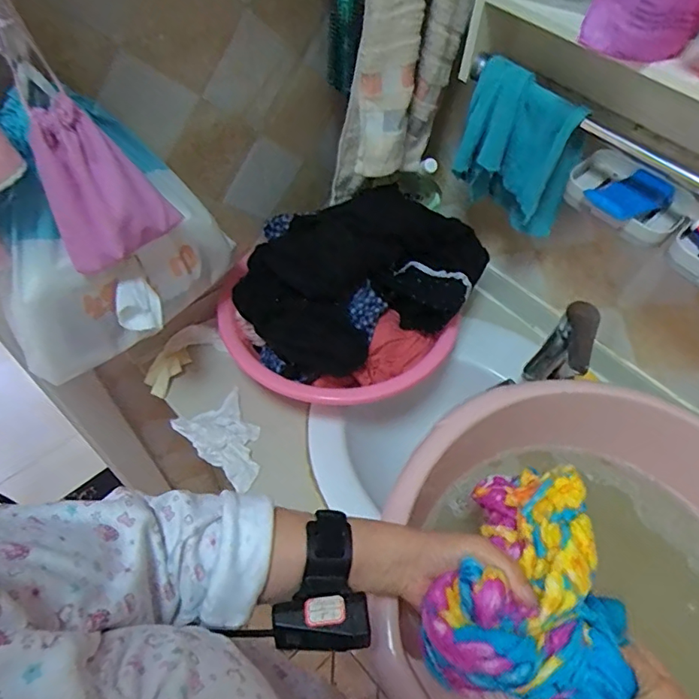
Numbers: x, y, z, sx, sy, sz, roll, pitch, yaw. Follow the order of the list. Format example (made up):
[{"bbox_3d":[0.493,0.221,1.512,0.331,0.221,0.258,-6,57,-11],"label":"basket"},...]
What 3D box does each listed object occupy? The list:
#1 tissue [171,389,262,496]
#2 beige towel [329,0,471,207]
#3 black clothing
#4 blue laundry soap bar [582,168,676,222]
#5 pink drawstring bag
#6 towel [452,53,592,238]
[{"bbox_3d":[-0.171,0.129,0.719,0.096,0.030,0.131,-30,63,-22],"label":"tissue"},{"bbox_3d":[0.061,-0.344,0.596,0.076,0.361,0.162,34,60,18],"label":"beige towel"},{"bbox_3d":[0.029,-0.096,0.706,0.348,0.135,0.192,-20,60,-17],"label":"black clothing"},{"bbox_3d":[0.312,-0.170,0.574,0.102,0.020,0.056,-27,62,-21],"label":"blue laundry soap bar"},{"bbox_3d":[-0.218,-0.145,0.457,0.101,0.135,0.047,-26,61,-20],"label":"pink drawstring bag"},{"bbox_3d":[0.208,-0.239,0.643,0.147,0.176,0.057,25,58,13],"label":"towel"}]

